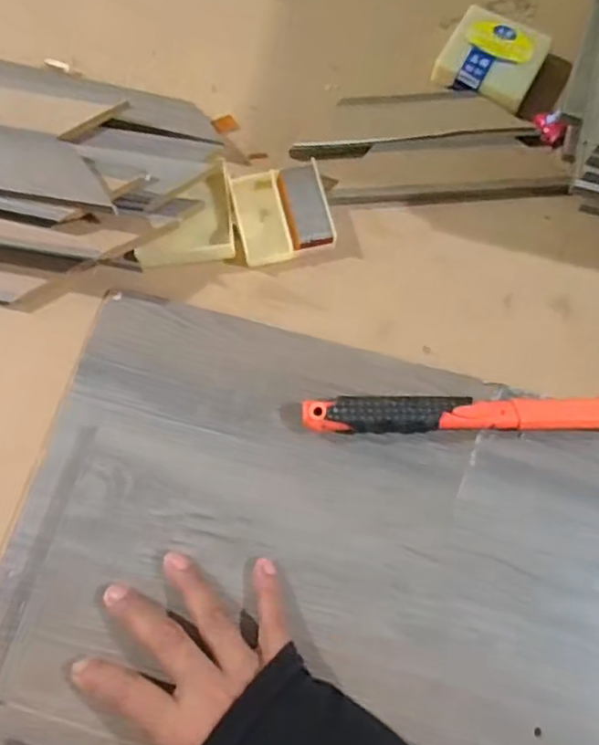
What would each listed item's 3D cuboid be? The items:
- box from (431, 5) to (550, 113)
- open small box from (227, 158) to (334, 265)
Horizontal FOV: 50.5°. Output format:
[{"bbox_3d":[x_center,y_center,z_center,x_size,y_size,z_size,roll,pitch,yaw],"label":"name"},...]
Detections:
[{"bbox_3d":[0.153,-0.248,0.506,0.074,0.024,0.074,26,74,9],"label":"box"},{"bbox_3d":[-0.013,-0.118,0.466,0.067,0.014,0.071,-12,72,-4],"label":"open small box"}]

